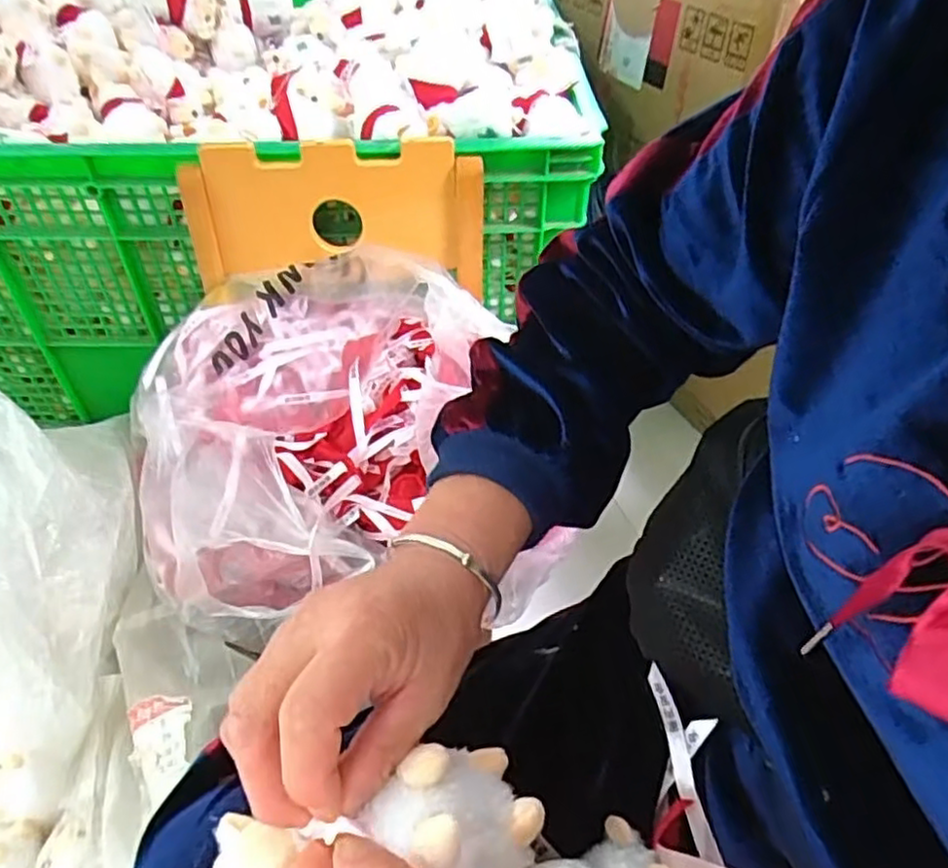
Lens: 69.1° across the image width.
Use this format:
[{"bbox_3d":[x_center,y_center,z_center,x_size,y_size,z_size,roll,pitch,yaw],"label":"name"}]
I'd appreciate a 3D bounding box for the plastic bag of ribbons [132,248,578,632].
[{"bbox_3d":[-0.159,-0.019,0.661,0.348,0.177,0.310,-23,49,-21],"label":"plastic bag of ribbons"}]

